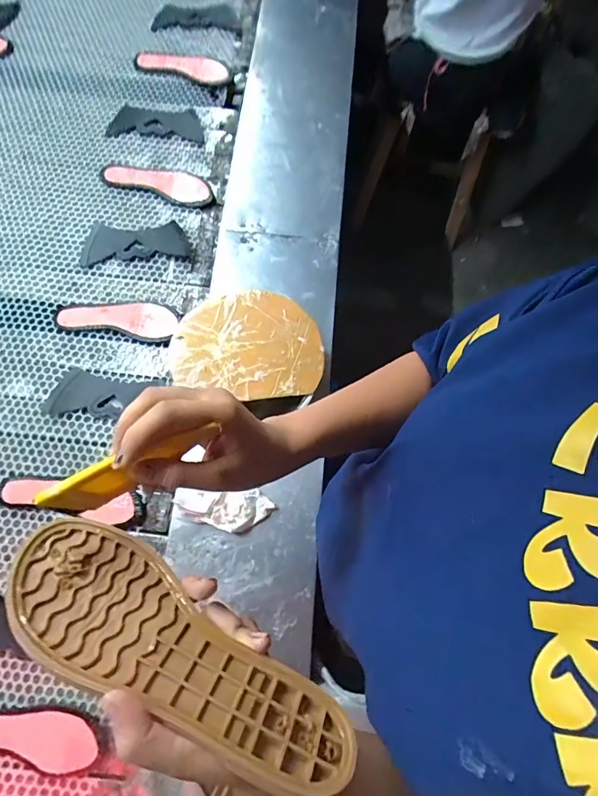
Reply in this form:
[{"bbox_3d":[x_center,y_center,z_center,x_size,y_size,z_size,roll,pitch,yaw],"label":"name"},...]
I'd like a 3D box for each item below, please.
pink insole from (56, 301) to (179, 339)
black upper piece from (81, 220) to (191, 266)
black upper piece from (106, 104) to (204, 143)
[{"bbox_3d":[-0.336,-0.151,0.777,0.212,0.023,0.061,7,73,0],"label":"pink insole"},{"bbox_3d":[-0.325,-0.313,0.834,0.205,0.009,0.088,-4,73,-3],"label":"black upper piece"},{"bbox_3d":[-0.313,-0.621,0.938,0.212,0.012,0.100,6,72,1],"label":"black upper piece"}]

